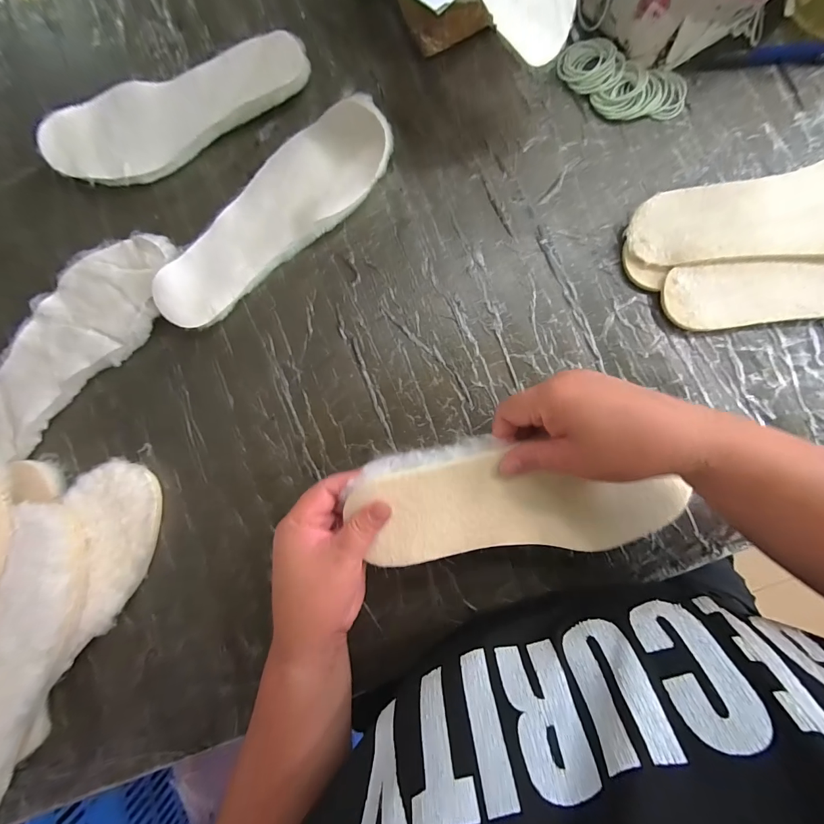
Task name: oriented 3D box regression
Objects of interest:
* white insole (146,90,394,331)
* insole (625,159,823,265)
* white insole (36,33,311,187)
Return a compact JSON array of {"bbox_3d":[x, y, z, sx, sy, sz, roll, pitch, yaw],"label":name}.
[{"bbox_3d":[-0.137,-0.187,0.359,0.097,0.037,0.273,44,92,6],"label":"white insole"},{"bbox_3d":[0.331,-0.169,0.311,0.273,0.010,0.084,-10,85,6],"label":"insole"},{"bbox_3d":[-0.234,-0.296,0.374,0.272,0.027,0.084,-18,85,4],"label":"white insole"}]

